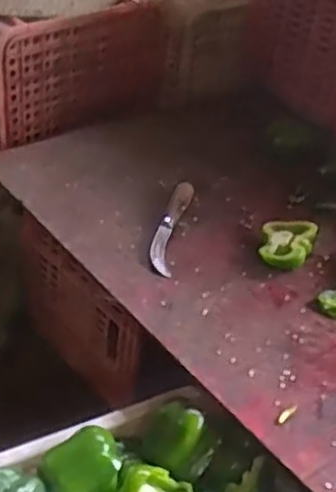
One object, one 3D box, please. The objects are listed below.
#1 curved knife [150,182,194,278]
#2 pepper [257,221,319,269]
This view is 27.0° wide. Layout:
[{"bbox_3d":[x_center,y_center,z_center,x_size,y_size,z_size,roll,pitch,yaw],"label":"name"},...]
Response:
[{"bbox_3d":[0.005,-0.028,0.951,0.033,0.023,0.200,12,38,5],"label":"curved knife"},{"bbox_3d":[0.156,-0.002,0.920,0.069,0.039,0.079,14,38,9],"label":"pepper"}]

